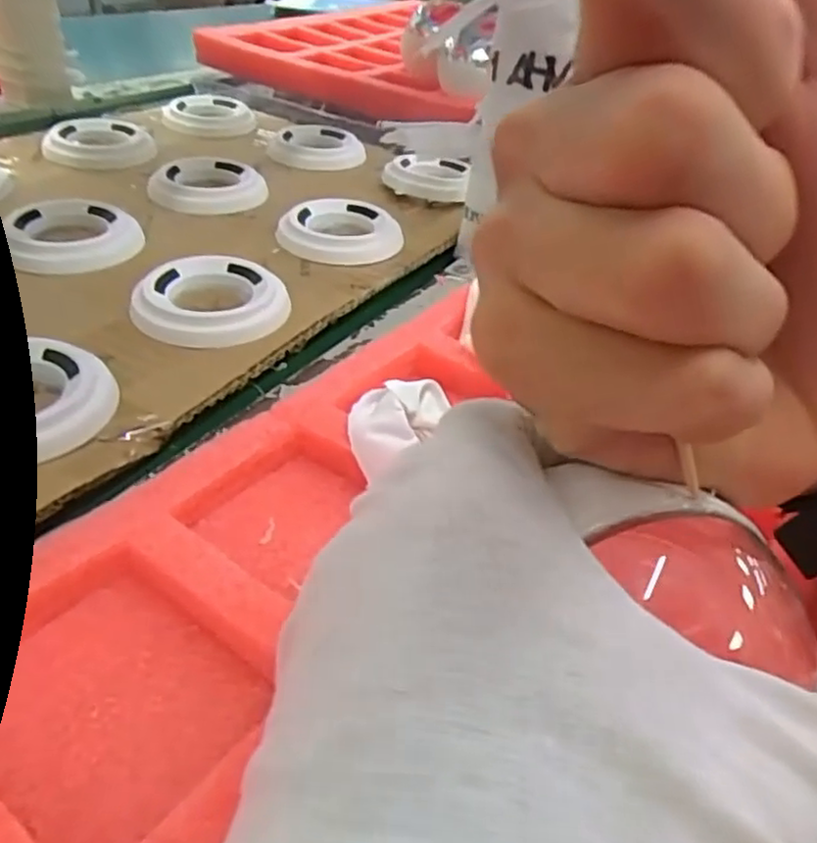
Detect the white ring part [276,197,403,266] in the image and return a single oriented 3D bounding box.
[{"bbox_3d":[-0.039,-0.112,0.399,0.068,0.011,0.065,10,37,3],"label":"white ring part"}]

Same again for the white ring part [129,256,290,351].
[{"bbox_3d":[-0.093,-0.057,0.324,0.069,0.013,0.069,-7,40,-18],"label":"white ring part"}]

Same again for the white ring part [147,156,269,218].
[{"bbox_3d":[-0.127,-0.150,0.433,0.069,0.011,0.067,-7,40,-18],"label":"white ring part"}]

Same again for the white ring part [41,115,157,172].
[{"bbox_3d":[-0.210,-0.190,0.469,0.068,0.015,0.070,-9,40,-17],"label":"white ring part"}]

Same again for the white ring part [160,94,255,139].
[{"bbox_3d":[-0.157,-0.242,0.544,0.067,0.016,0.067,-1,38,-12],"label":"white ring part"}]

